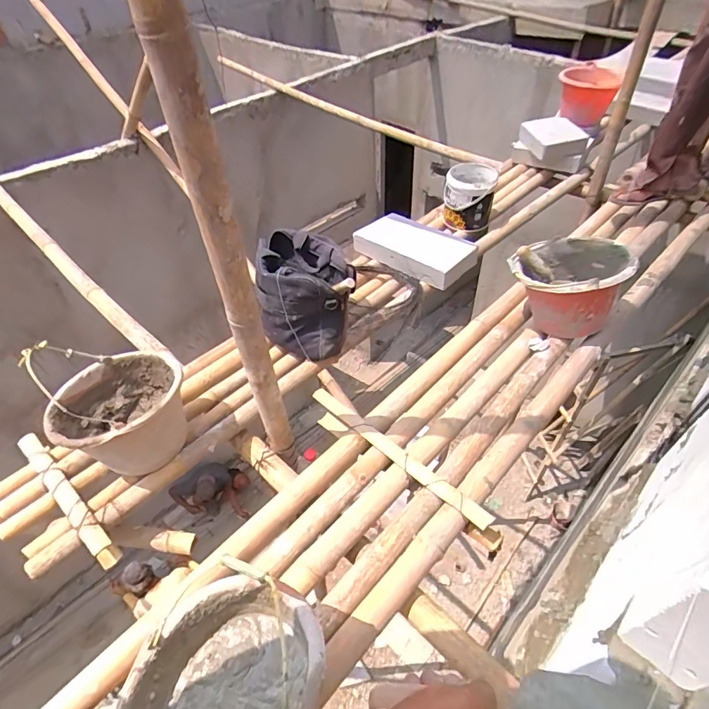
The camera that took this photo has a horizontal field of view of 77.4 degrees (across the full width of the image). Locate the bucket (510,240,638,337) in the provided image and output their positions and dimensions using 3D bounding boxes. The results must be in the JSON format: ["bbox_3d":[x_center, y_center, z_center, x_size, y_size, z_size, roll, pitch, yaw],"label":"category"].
[{"bbox_3d":[0.606,-0.200,1.272,0.270,0.232,0.296,-2,47,2],"label":"bucket"}]

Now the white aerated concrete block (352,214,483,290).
[{"bbox_3d":[0.211,-0.384,1.584,0.417,0.074,0.241,29,55,28],"label":"white aerated concrete block"}]

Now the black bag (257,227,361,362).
[{"bbox_3d":[-0.151,-0.174,1.278,0.229,0.264,0.345,-19,48,-13],"label":"black bag"}]

